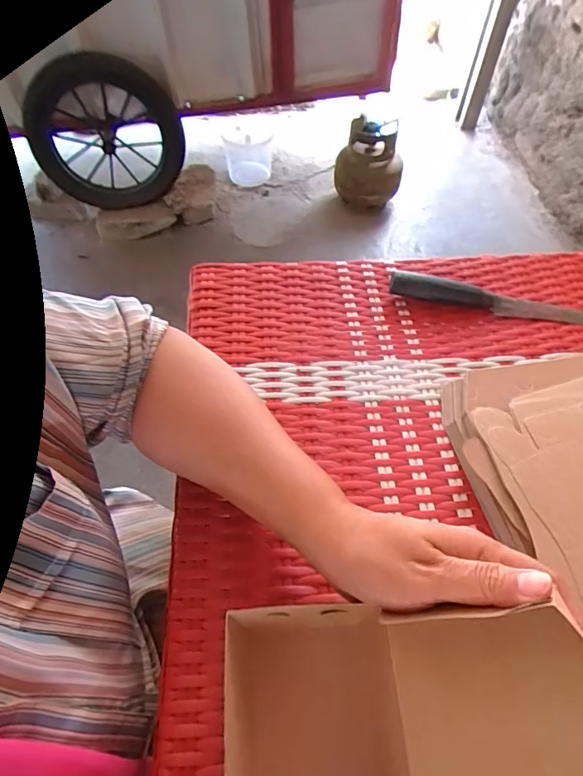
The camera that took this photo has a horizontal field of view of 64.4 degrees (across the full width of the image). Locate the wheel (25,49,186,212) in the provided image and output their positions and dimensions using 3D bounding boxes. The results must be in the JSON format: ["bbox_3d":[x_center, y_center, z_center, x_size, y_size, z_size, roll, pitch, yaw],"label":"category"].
[{"bbox_3d":[-0.571,-0.763,1.415,0.458,0.425,0.062,-10,47,5],"label":"wheel"}]

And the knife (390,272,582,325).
[{"bbox_3d":[0.225,-0.089,0.476,0.242,0.018,0.026,11,56,6],"label":"knife"}]

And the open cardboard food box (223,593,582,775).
[{"bbox_3d":[0.049,0.178,0.233,0.176,0.127,0.140,-8,56,-6],"label":"open cardboard food box"}]

